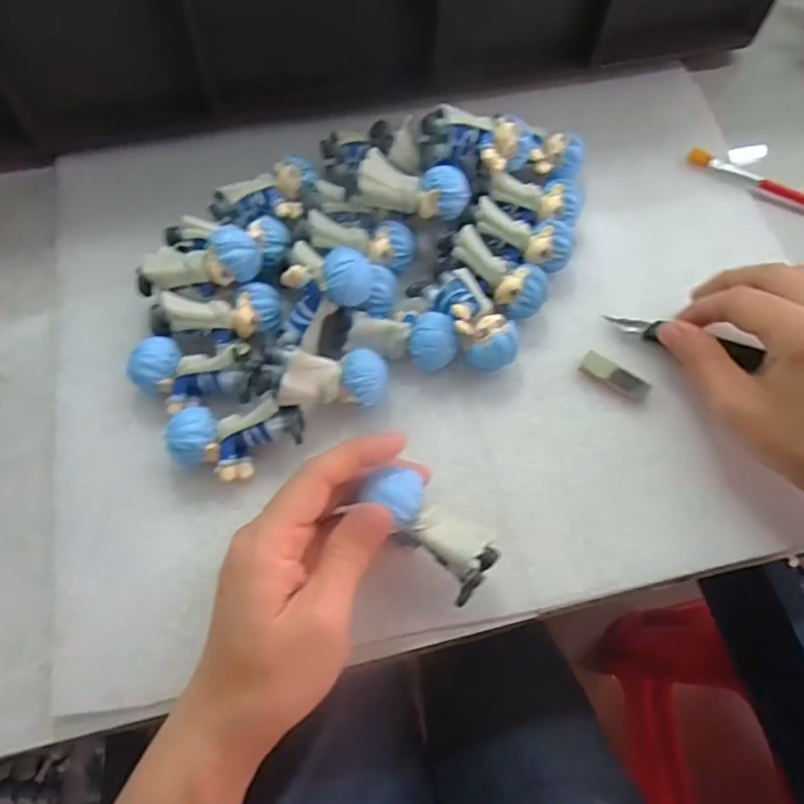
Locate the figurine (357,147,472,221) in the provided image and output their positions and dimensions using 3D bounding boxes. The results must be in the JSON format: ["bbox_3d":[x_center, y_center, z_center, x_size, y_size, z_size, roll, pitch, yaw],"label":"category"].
[{"bbox_3d":[0.007,-0.110,0.336,0.056,0.024,0.027,11,67,4],"label":"figurine"}]

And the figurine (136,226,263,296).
[{"bbox_3d":[-0.102,-0.068,0.319,0.062,0.027,0.022,-10,67,-5],"label":"figurine"}]

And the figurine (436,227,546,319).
[{"bbox_3d":[0.047,-0.066,0.343,0.062,0.030,0.026,34,70,13],"label":"figurine"}]

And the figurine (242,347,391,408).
[{"bbox_3d":[-0.040,-0.013,0.309,0.067,0.032,0.030,1,69,-15],"label":"figurine"}]

